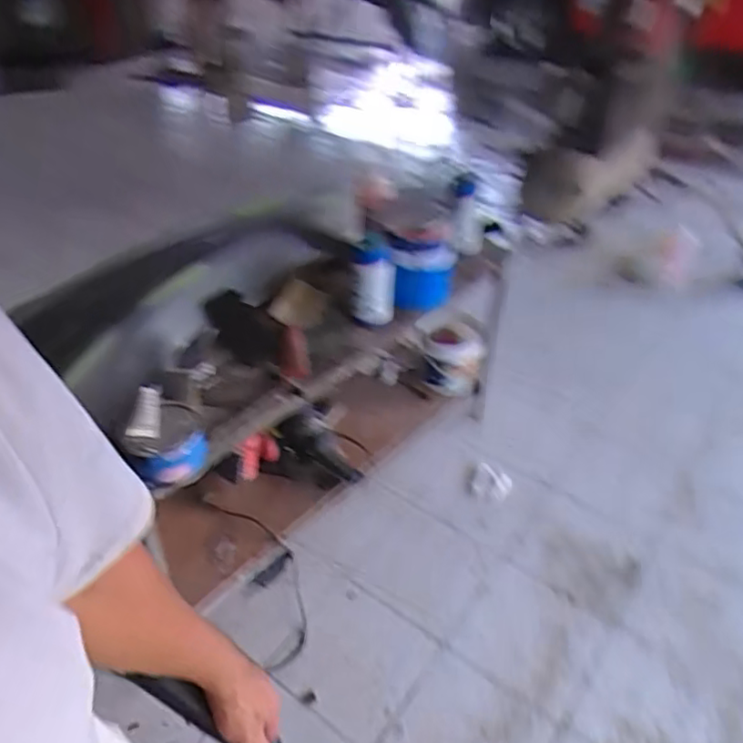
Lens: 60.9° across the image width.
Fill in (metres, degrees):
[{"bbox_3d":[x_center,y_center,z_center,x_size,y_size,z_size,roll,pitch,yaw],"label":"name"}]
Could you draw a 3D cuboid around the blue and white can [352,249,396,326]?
[{"bbox_3d":[0.006,-0.183,1.396,0.091,0.159,0.095,1,40,-1],"label":"blue and white can"}]

